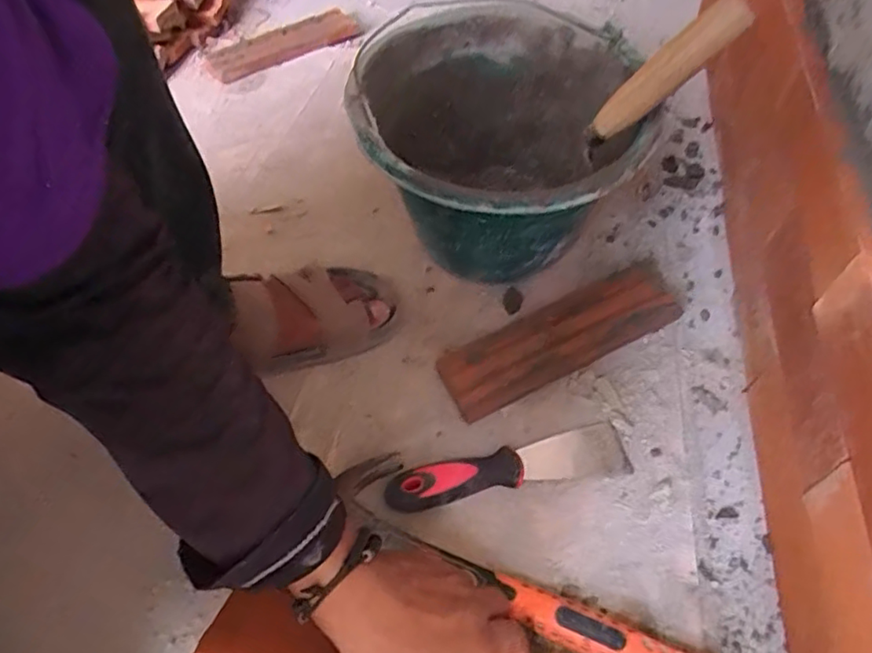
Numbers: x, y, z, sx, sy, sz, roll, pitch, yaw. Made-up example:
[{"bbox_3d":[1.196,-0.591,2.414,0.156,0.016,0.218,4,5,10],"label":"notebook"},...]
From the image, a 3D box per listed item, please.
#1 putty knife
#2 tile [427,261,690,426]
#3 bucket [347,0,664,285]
[{"bbox_3d":[0.061,0.113,0.496,0.200,0.028,0.042,-11,54,-6],"label":"putty knife"},{"bbox_3d":[0.117,0.009,0.569,0.233,0.015,0.068,-26,67,-9],"label":"tile"},{"bbox_3d":[0.052,-0.164,0.590,0.240,0.178,0.277,1,53,2],"label":"bucket"}]

